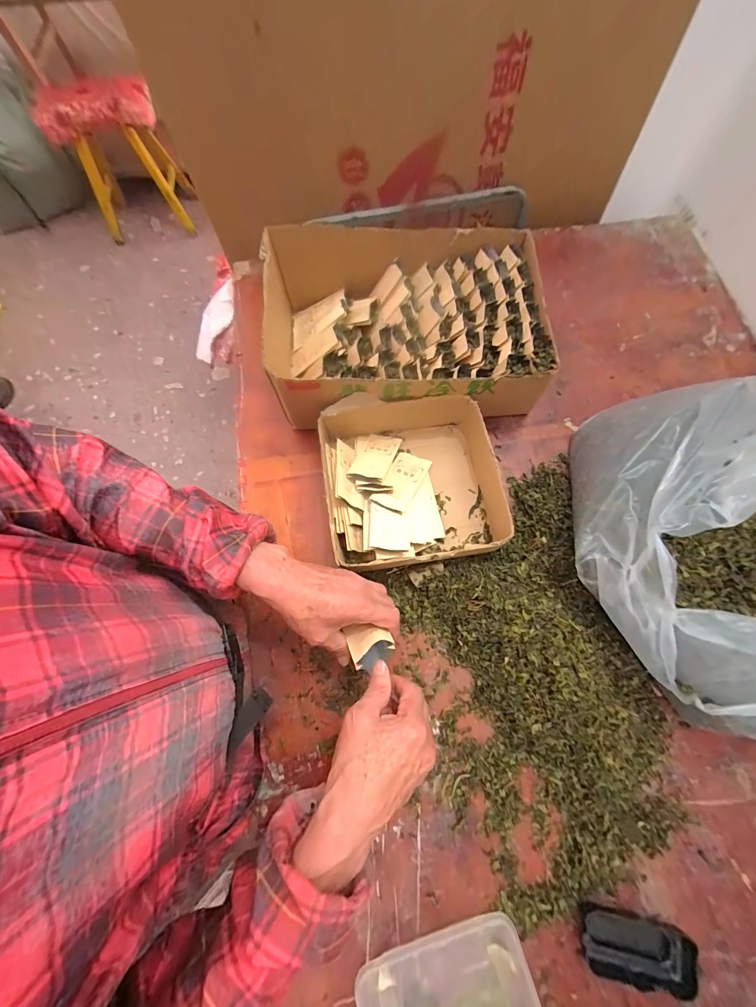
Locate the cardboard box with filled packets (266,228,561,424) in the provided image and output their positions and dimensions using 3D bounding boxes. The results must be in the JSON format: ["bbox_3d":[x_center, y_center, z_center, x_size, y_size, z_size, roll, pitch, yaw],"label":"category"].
[{"bbox_3d":[0.024,-0.275,0.557,0.424,0.137,0.283,-5,72,0],"label":"cardboard box with filled packets"}]

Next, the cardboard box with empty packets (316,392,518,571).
[{"bbox_3d":[0.050,-0.030,0.504,0.243,0.081,0.224,-6,72,-1],"label":"cardboard box with empty packets"}]

